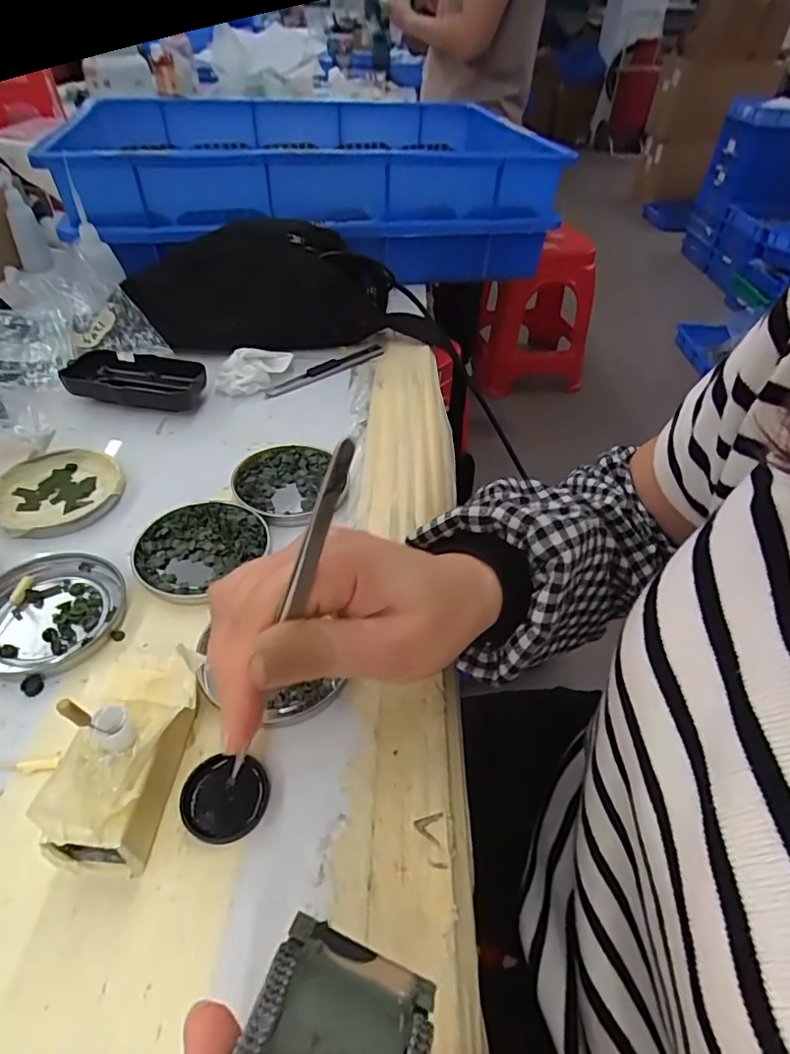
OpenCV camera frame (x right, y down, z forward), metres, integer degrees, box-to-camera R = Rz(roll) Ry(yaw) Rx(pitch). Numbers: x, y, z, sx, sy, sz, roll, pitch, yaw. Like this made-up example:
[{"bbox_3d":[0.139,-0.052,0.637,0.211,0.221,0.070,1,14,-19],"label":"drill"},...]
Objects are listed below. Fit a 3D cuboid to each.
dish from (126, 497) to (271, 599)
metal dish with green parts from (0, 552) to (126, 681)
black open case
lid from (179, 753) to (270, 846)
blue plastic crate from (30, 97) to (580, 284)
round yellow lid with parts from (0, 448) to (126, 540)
[{"bbox_3d":[-0.120,0.011,0.340,0.077,0.008,0.070,2,45,-2],"label":"dish"},{"bbox_3d":[-0.190,0.046,0.300,0.073,0.010,0.078,2,45,-2],"label":"metal dish with green parts"},{"bbox_3d":[-0.213,-0.121,0.457,0.108,0.026,0.047,5,45,2],"label":"black open case"},{"bbox_3d":[-0.073,0.117,0.237,0.035,0.007,0.034,2,45,-1],"label":"lid"},{"bbox_3d":[-0.104,-0.436,0.701,0.525,0.132,0.375,-6,45,-9],"label":"blue plastic crate"},{"bbox_3d":[-0.226,-0.025,0.368,0.077,0.010,0.078,2,45,-2],"label":"round yellow lid with parts"}]

